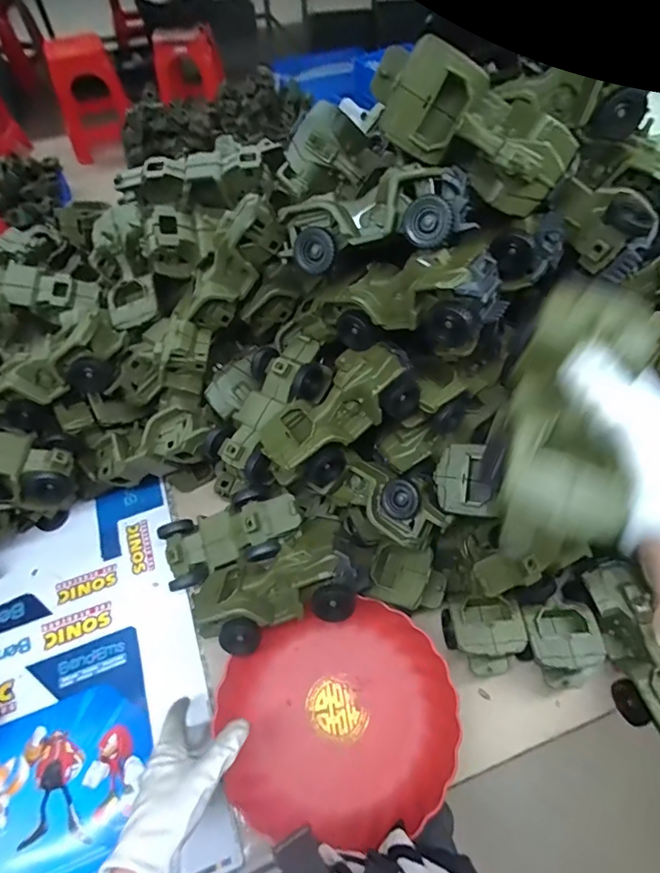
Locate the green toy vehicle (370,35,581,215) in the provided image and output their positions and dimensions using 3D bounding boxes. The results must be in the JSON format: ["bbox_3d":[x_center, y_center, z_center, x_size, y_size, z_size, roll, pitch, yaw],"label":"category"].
[{"bbox_3d":[0.128,-0.279,0.429,0.184,0.074,0.067,23,56,-14],"label":"green toy vehicle"}]

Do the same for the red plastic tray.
[{"bbox_3d":[0.007,0.305,0.516,0.241,0.066,0.217,-22,58,-12],"label":"red plastic tray"}]

